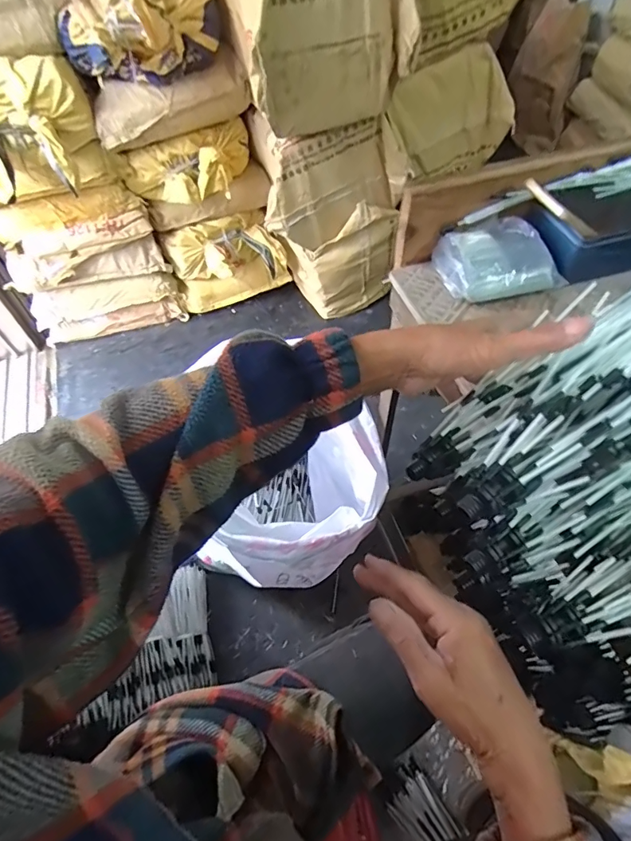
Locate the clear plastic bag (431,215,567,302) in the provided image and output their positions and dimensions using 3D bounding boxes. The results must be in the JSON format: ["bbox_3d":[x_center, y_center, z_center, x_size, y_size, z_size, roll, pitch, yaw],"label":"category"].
[{"bbox_3d":[0.208,-0.185,0.514,0.131,0.040,0.089,-11,55,-6],"label":"clear plastic bag"}]

